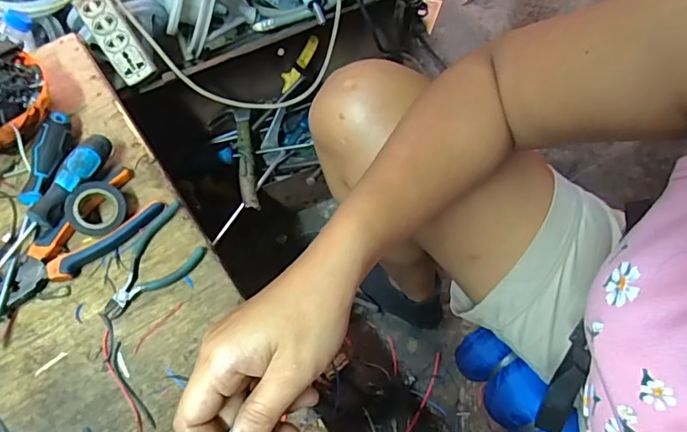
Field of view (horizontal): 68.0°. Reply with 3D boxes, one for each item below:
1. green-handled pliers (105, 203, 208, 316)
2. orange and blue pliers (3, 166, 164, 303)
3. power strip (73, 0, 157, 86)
[{"bbox_3d":[-0.197,0.051,0.529,0.067,0.013,0.128,35,70,15],"label":"green-handled pliers"},{"bbox_3d":[-0.271,0.026,0.534,0.075,0.021,0.167,35,70,15],"label":"orange and blue pliers"},{"bbox_3d":[-0.308,-0.244,0.688,0.051,0.023,0.136,-33,94,-14],"label":"power strip"}]

